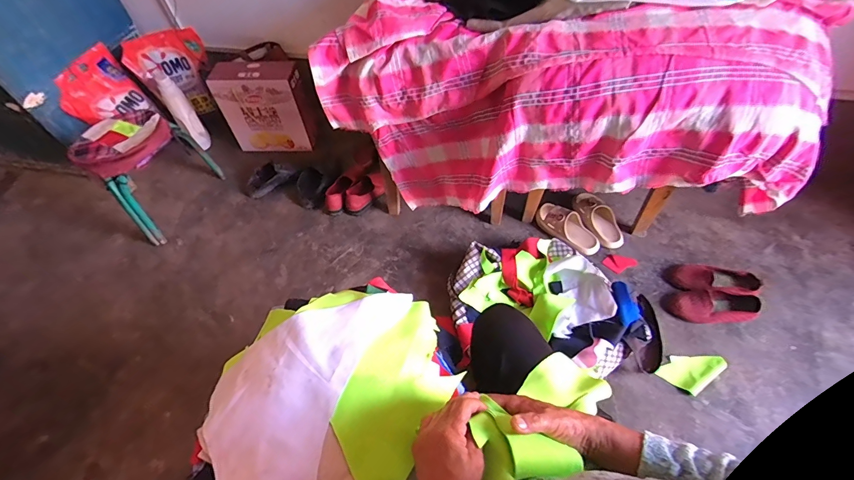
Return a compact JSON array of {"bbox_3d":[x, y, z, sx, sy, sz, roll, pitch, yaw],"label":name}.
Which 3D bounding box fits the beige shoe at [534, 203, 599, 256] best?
[{"bbox_3d":[0.450,-0.042,1.230,0.101,0.063,0.221,-35,60,-22],"label":"beige shoe"}]

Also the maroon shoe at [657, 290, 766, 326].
[{"bbox_3d":[0.769,0.182,1.048,0.230,0.052,0.086,6,54,6],"label":"maroon shoe"}]

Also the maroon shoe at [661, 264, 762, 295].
[{"bbox_3d":[0.813,0.116,1.108,0.235,0.056,0.090,11,55,9],"label":"maroon shoe"}]

